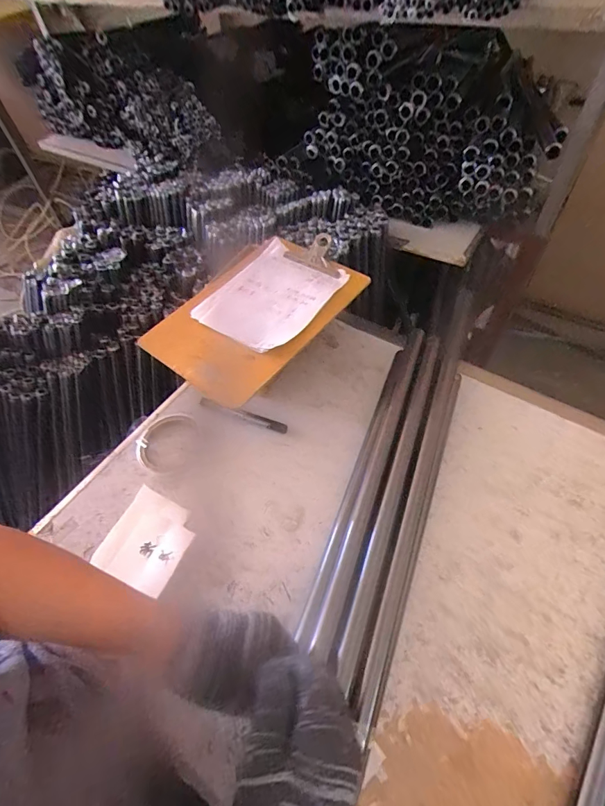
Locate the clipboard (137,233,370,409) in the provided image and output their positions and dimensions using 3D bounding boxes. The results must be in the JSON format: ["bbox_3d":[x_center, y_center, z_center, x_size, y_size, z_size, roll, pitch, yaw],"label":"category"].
[{"bbox_3d":[-0.064,-0.135,0.573,0.197,0.024,0.289,29,62,23],"label":"clipboard"}]

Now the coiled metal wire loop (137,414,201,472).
[{"bbox_3d":[-0.193,0.054,0.582,0.094,0.023,0.081,-38,60,-20],"label":"coiled metal wire loop"}]

